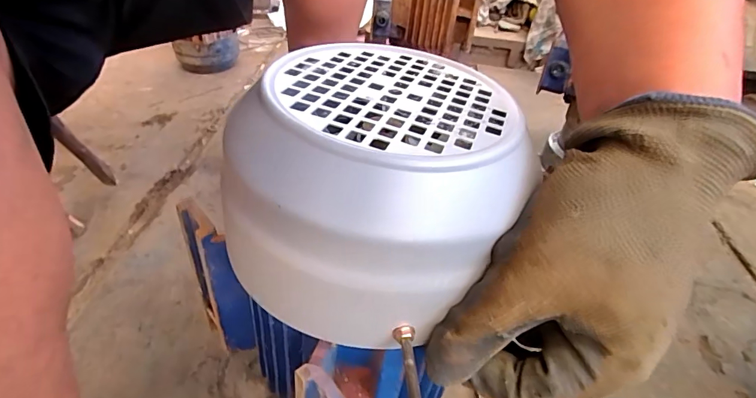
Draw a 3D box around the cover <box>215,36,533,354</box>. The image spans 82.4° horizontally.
[{"bbox_3d":[0.004,-0.010,0.225,0.127,0.089,0.140,23,42,20],"label":"cover"}]

